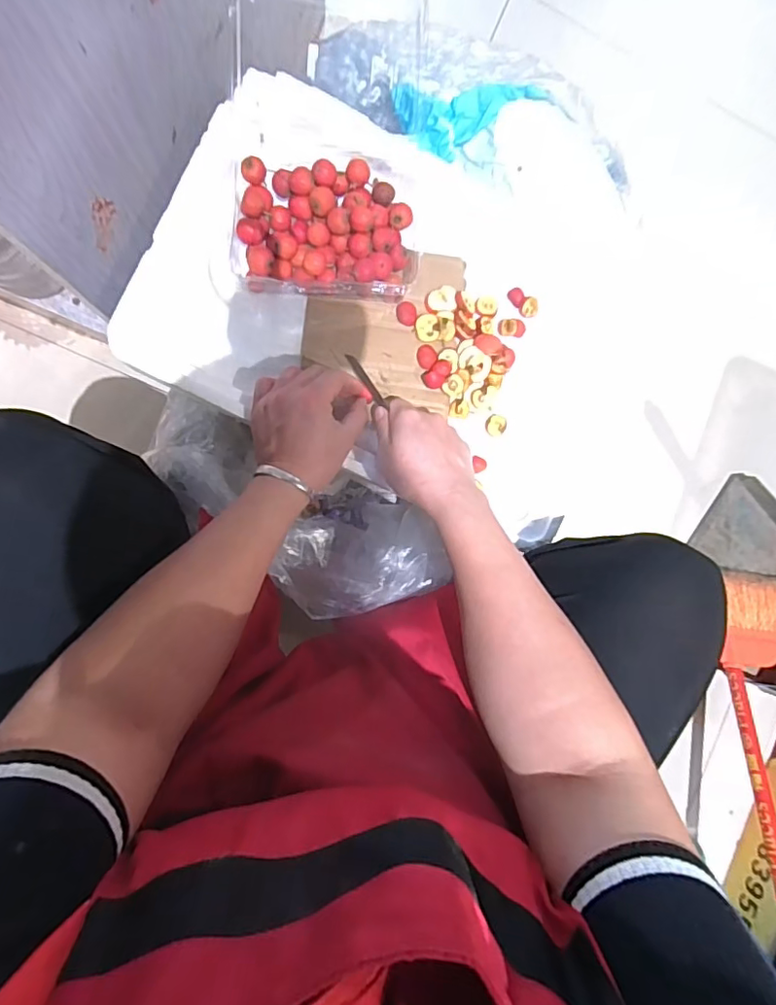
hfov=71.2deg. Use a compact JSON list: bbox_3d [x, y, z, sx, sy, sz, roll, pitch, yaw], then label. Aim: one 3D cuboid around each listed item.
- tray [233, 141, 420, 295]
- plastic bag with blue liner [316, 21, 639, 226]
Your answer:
[{"bbox_3d":[-0.054,-0.265,0.495,0.164,0.043,0.142,4,91,-7],"label":"tray"},{"bbox_3d":[0.098,-0.400,0.545,0.333,0.050,0.129,17,89,-7],"label":"plastic bag with blue liner"}]

